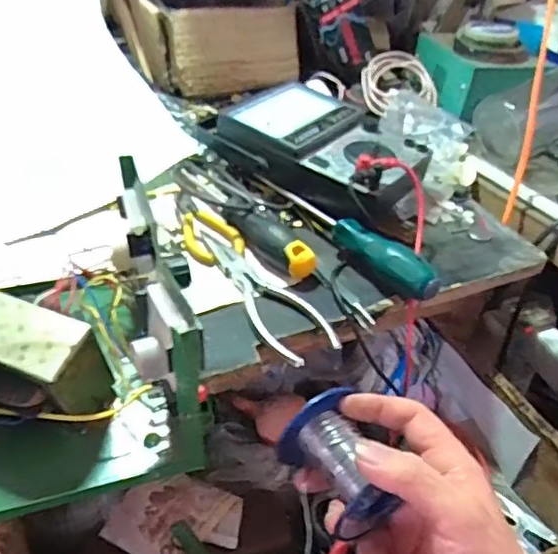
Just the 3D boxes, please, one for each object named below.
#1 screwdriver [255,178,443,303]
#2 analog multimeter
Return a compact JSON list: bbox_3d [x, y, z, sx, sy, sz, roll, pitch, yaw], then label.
[{"bbox_3d":[0.045,-0.036,0.465,0.022,0.030,0.185,-27,49,-35],"label":"screwdriver"},{"bbox_3d":[0.043,-0.114,0.522,0.172,0.047,0.118,33,45,29],"label":"analog multimeter"}]

